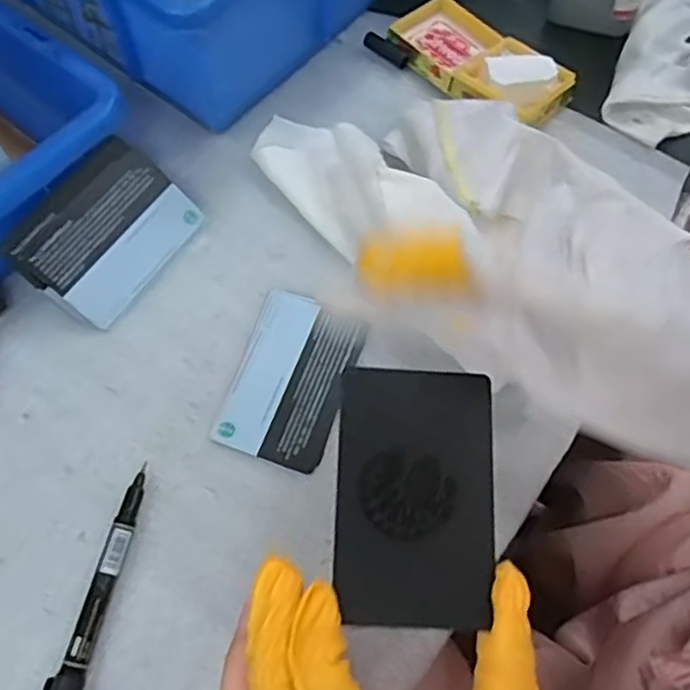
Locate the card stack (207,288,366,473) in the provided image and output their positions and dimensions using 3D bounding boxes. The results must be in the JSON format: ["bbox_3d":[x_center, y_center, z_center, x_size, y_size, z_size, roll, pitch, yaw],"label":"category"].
[{"bbox_3d":[-0.026,0.015,0.340,0.055,0.005,0.086,18,67,9],"label":"card stack"}]

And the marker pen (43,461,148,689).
[{"bbox_3d":[-0.110,0.115,0.288,0.016,0.014,0.129,10,66,5],"label":"marker pen"}]

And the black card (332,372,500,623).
[{"bbox_3d":[0.024,0.049,0.231,0.053,0.004,0.083,4,73,-4],"label":"black card"}]

